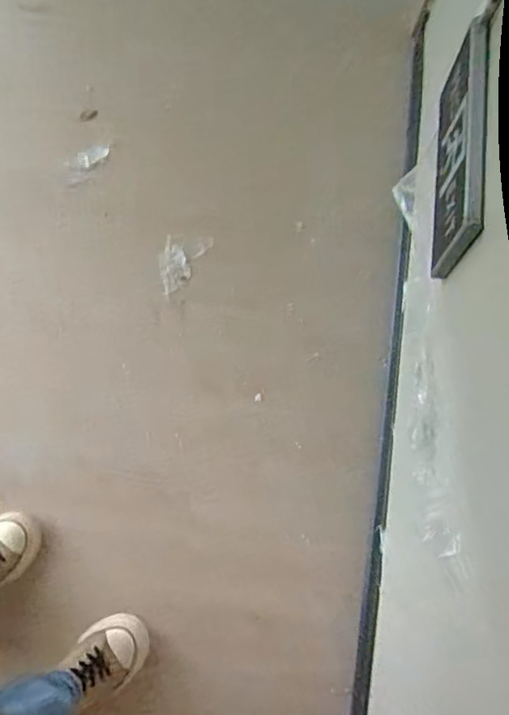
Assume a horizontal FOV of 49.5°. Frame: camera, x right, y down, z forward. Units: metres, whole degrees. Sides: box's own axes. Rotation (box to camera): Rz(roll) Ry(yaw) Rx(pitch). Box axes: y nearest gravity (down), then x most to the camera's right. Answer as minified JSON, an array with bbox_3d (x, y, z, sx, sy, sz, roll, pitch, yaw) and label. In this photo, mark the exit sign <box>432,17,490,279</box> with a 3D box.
[{"bbox_3d":[0.279,-0.281,0.751,0.029,0.134,0.321,7,75,1],"label":"exit sign"}]

